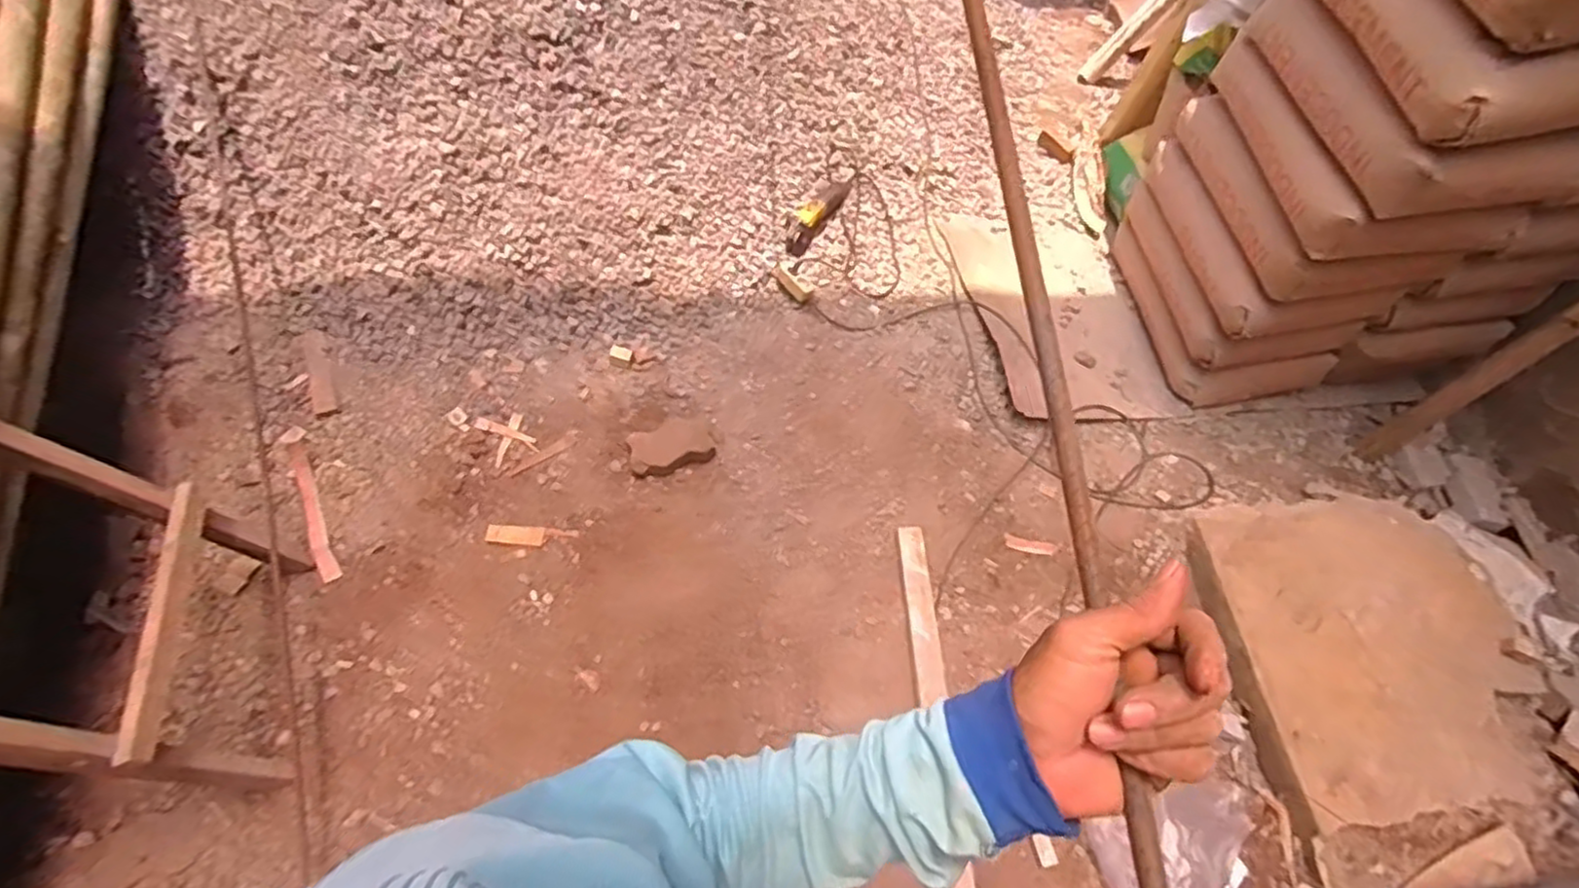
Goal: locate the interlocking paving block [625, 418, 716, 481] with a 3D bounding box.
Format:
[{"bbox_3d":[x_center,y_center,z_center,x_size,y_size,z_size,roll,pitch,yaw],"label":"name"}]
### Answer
[{"bbox_3d":[-0.300,0.006,1.739,0.211,0.072,0.123,-17,61,-12],"label":"interlocking paving block"}]

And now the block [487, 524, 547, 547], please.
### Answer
[{"bbox_3d":[-0.641,0.213,1.605,0.132,0.013,0.050,2,59,-1],"label":"block"}]

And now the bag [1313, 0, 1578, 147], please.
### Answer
[{"bbox_3d":[1.207,-0.772,1.222,0.358,0.156,0.571,-2,59,-4],"label":"bag"}]

